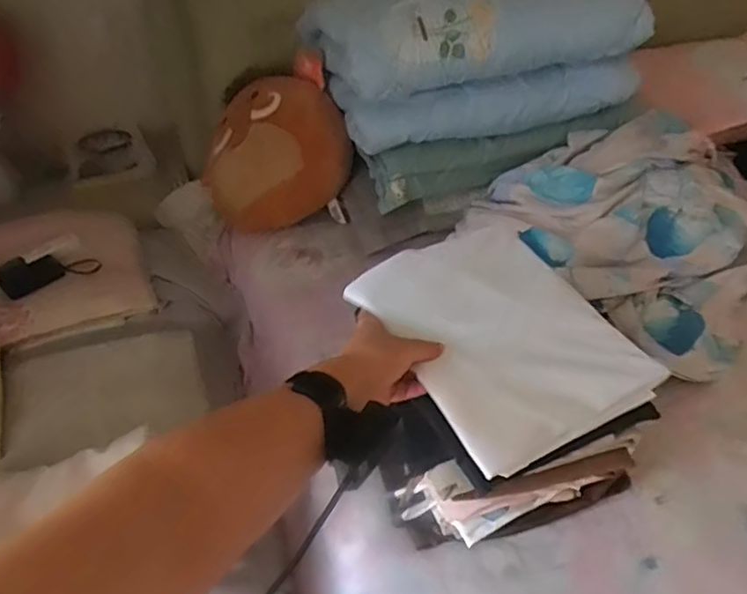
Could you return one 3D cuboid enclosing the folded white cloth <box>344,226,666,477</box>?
[{"bbox_3d":[0.142,0.034,0.657,0.244,0.028,0.278,-21,59,-25],"label":"folded white cloth"}]

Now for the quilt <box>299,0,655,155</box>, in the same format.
[{"bbox_3d":[0.194,-0.503,1.175,0.556,0.276,0.323,-12,39,-14],"label":"quilt"}]

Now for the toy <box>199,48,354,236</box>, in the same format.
[{"bbox_3d":[-0.187,-0.299,1.234,0.331,0.335,0.215,-14,38,-13],"label":"toy"}]

